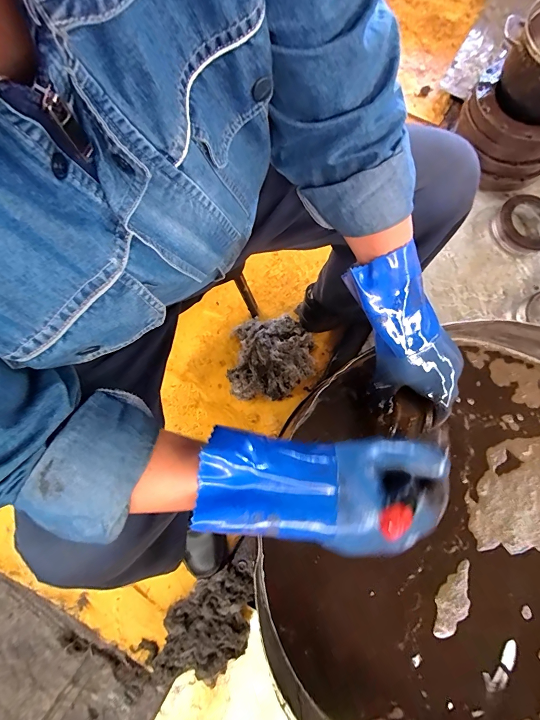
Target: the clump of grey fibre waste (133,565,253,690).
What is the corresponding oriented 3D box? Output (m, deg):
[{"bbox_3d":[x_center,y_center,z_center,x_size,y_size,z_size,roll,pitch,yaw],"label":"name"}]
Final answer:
[{"bbox_3d":[-0.125,0.532,0.672,0.248,0.053,0.150,-44,81,-11],"label":"clump of grey fibre waste"}]

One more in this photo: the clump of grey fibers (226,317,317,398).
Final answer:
[{"bbox_3d":[0.004,-0.011,0.788,0.189,0.081,0.193,0,76,-1],"label":"clump of grey fibers"}]

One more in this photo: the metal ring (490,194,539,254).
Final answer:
[{"bbox_3d":[0.626,-0.331,0.838,0.144,0.046,0.141,0,76,-1],"label":"metal ring"}]

